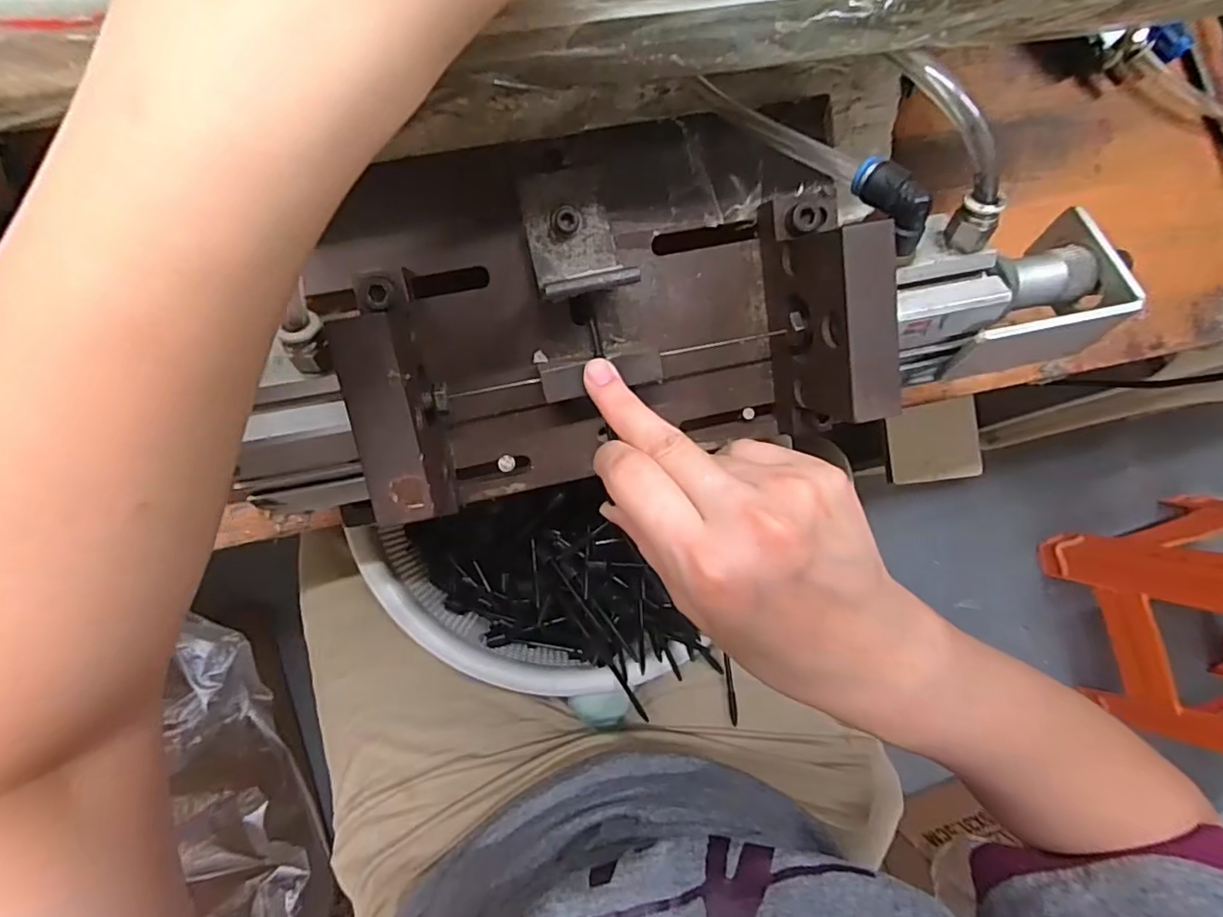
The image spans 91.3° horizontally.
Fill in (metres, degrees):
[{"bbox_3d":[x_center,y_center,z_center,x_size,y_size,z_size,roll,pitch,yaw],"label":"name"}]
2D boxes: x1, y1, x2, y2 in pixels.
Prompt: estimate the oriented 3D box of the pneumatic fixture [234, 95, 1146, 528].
[{"bbox_3d":[0.038,-0.068,0.242,0.344,0.103,0.145,-8,88,-1],"label":"pneumatic fixture"}]

